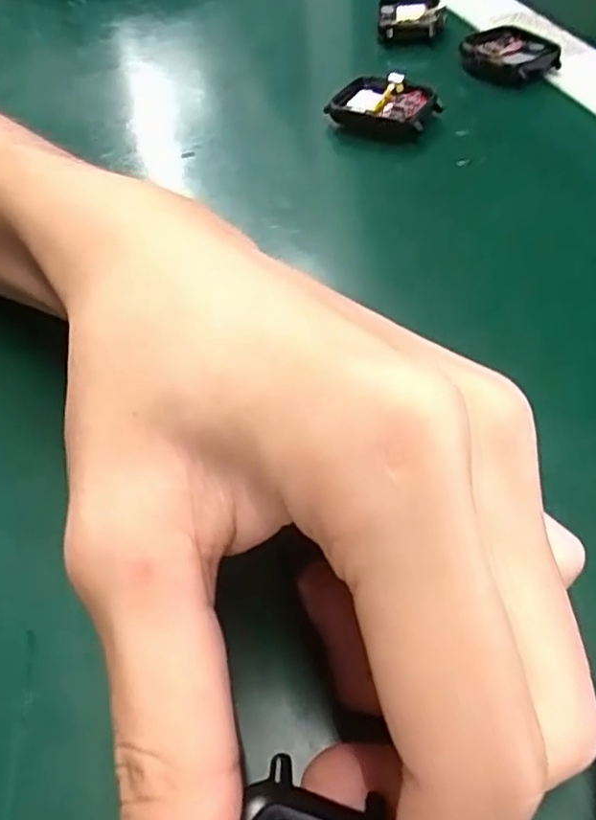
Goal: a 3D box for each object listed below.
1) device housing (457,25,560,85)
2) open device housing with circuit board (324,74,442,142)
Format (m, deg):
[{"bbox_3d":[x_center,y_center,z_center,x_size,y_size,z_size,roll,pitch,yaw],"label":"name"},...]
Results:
[{"bbox_3d":[0.106,-0.181,0.321,0.040,0.008,0.048,-22,52,-15],"label":"device housing"},{"bbox_3d":[0.041,-0.141,0.294,0.045,0.011,0.040,29,57,25],"label":"open device housing with circuit board"}]

